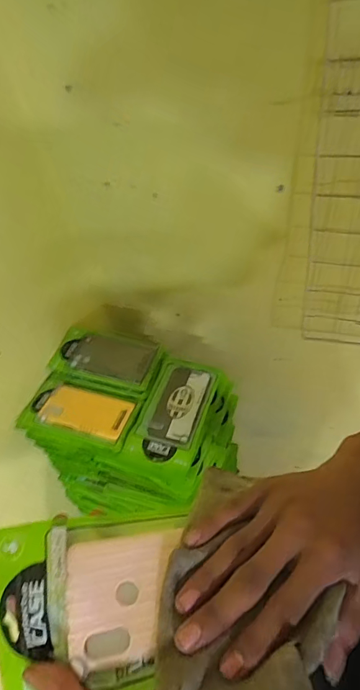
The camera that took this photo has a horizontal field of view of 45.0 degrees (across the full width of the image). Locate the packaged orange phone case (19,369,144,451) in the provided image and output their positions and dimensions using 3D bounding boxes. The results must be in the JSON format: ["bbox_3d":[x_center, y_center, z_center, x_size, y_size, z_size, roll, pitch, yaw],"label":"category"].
[{"bbox_3d":[-0.179,0.116,0.794,0.202,0.023,0.121,9,51,19],"label":"packaged orange phone case"}]

